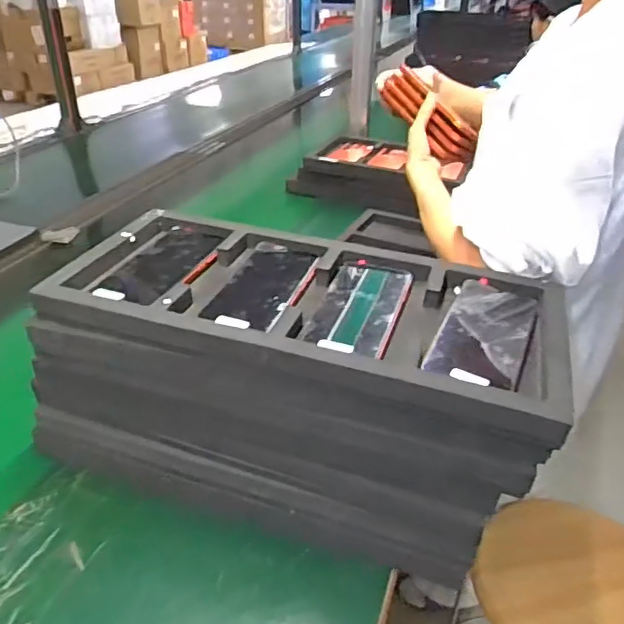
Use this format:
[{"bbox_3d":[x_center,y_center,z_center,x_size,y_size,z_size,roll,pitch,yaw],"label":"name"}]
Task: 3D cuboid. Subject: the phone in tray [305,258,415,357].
[{"bbox_3d":[0.049,-0.005,0.561,0.076,0.014,0.160,10,32,14],"label":"phone in tray"}]

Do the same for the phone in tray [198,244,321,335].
[{"bbox_3d":[-0.047,-0.030,0.582,0.079,0.012,0.161,10,33,14],"label":"phone in tray"}]

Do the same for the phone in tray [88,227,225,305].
[{"bbox_3d":[-0.155,-0.053,0.608,0.086,0.012,0.164,10,33,14],"label":"phone in tray"}]

